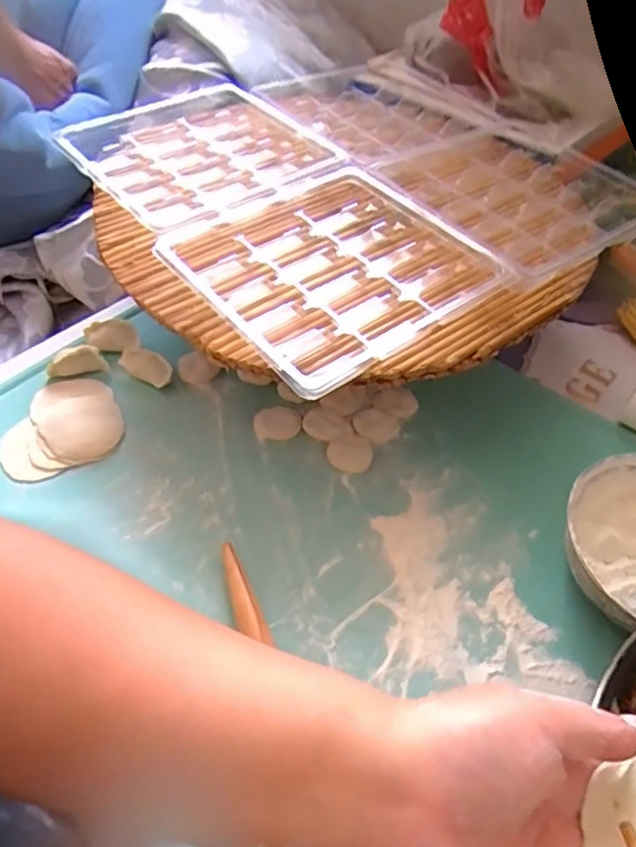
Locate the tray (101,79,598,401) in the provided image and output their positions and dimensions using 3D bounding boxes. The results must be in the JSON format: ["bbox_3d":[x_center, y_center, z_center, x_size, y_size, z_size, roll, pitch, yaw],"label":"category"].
[{"bbox_3d":[0.021,-0.199,0.546,0.404,0.039,0.405,2,50,-3],"label":"tray"}]

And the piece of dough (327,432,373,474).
[{"bbox_3d":[0.027,0.025,0.522,0.039,0.004,0.039,2,50,-3],"label":"piece of dough"}]

